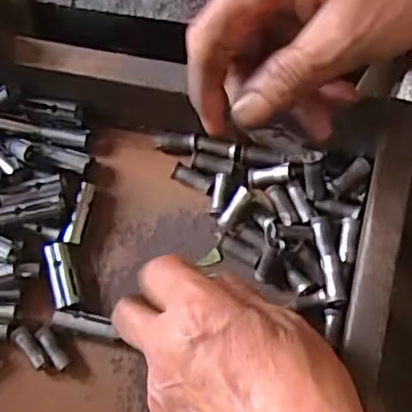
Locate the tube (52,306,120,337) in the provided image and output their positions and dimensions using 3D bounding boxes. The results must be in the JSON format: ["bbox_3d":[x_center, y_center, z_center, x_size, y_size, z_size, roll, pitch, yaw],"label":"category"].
[{"bbox_3d":[-0.065,0.063,0.352,0.036,0.007,0.012,13,73,6],"label":"tube"}]

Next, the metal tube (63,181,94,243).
[{"bbox_3d":[-0.073,0.004,0.372,0.010,0.007,0.038,11,72,6],"label":"metal tube"}]

